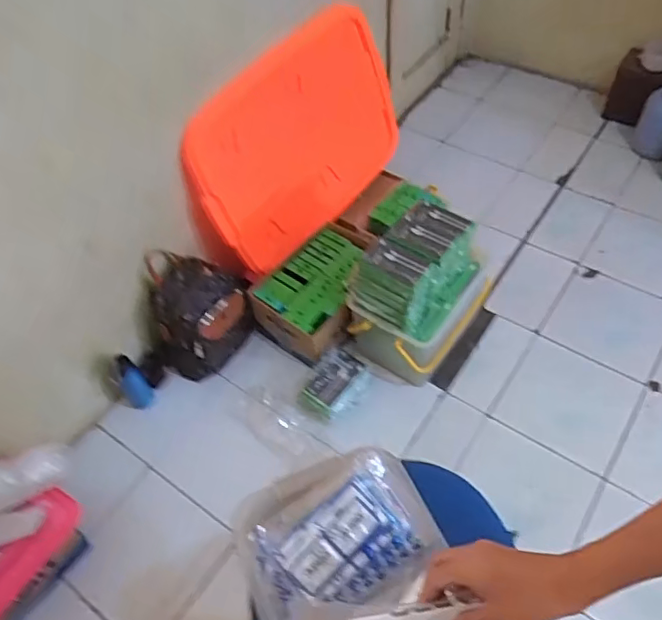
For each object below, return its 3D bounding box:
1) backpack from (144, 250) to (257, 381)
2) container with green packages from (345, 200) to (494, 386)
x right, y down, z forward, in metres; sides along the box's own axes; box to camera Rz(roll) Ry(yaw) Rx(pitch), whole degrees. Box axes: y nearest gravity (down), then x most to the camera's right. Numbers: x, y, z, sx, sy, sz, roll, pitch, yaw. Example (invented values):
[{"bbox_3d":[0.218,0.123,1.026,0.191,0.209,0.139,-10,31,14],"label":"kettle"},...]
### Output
[{"bbox_3d":[-0.337,0.019,1.509,0.264,0.287,0.210,-19,52,-8],"label":"backpack"},{"bbox_3d":[0.232,-0.042,1.477,0.237,0.372,0.353,28,61,23],"label":"container with green packages"}]

